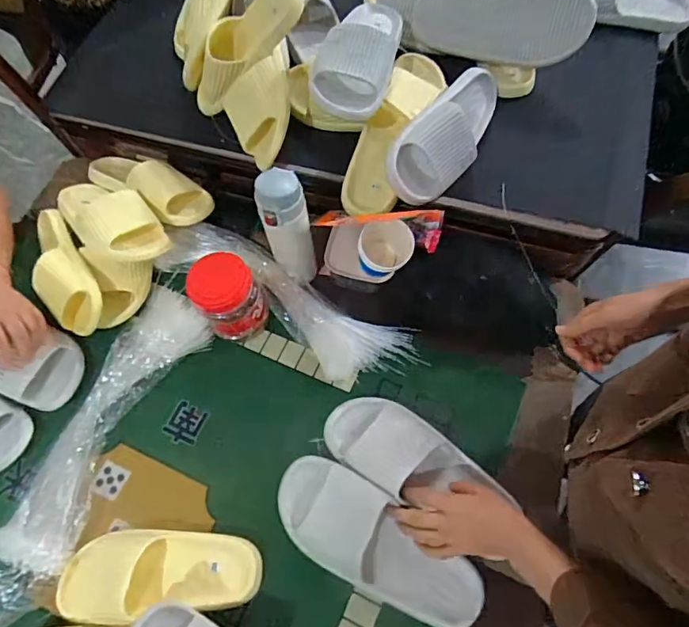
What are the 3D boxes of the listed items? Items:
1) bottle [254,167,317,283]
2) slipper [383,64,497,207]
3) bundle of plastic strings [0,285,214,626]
[{"bbox_3d":[-0.080,-0.120,0.686,0.061,0.190,0.064,-13,67,-2],"label":"bottle"},{"bbox_3d":[0.154,-0.259,0.693,0.248,0.063,0.101,-51,117,-21],"label":"slipper"},{"bbox_3d":[-0.347,0.173,0.682,0.126,0.045,0.472,21,70,11],"label":"bundle of plastic strings"}]

